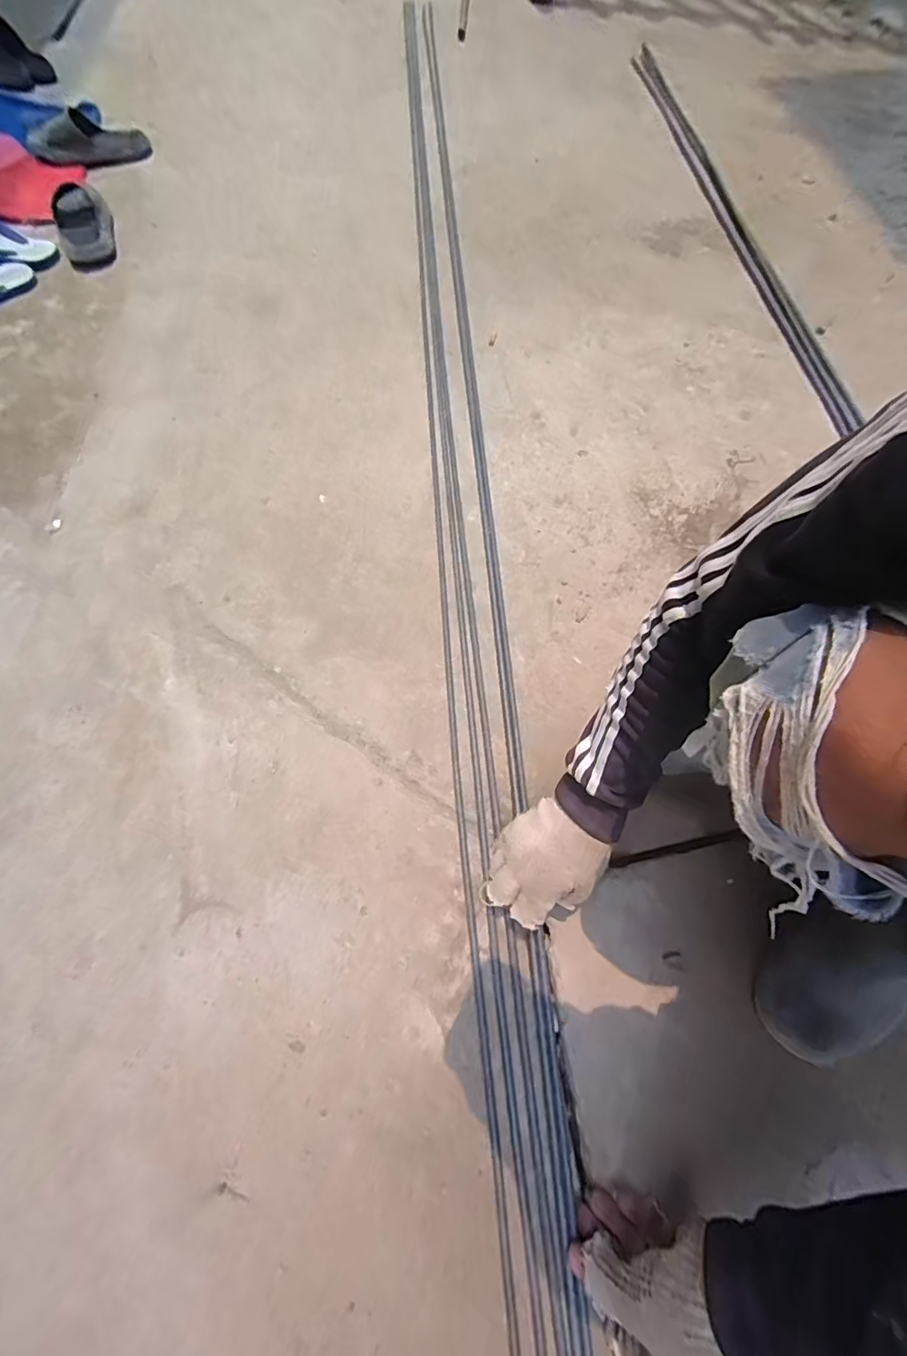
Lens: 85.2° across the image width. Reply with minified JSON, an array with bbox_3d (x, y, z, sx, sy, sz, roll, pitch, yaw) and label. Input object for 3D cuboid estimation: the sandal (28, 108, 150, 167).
[{"bbox_3d":[-0.898,-1.319,1.202,0.272,0.069,0.103,-2,67,1],"label":"sandal"}]

